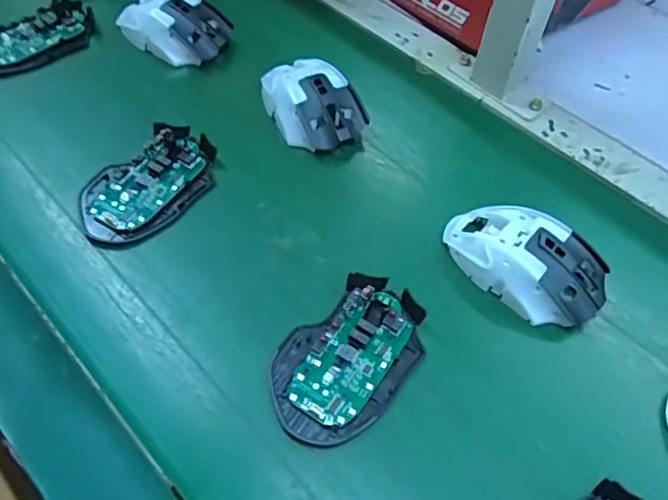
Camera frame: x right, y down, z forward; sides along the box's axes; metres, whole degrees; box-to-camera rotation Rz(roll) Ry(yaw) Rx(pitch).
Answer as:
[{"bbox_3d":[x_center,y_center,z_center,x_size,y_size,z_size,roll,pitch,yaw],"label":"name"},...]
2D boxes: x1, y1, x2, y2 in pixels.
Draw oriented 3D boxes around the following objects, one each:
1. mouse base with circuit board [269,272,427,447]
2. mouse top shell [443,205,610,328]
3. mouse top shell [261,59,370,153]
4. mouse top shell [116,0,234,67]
[{"bbox_3d":[0.010,0.065,0.357,0.073,0.015,0.114,34,57,19],"label":"mouse base with circuit board"},{"bbox_3d":[0.134,0.007,0.404,0.119,0.035,0.070,28,62,18],"label":"mouse top shell"},{"bbox_3d":[-0.021,-0.130,0.491,0.072,0.036,0.110,-29,61,-17],"label":"mouse top shell"},{"bbox_3d":[-0.153,-0.215,0.543,0.111,0.036,0.072,26,61,17],"label":"mouse top shell"}]

